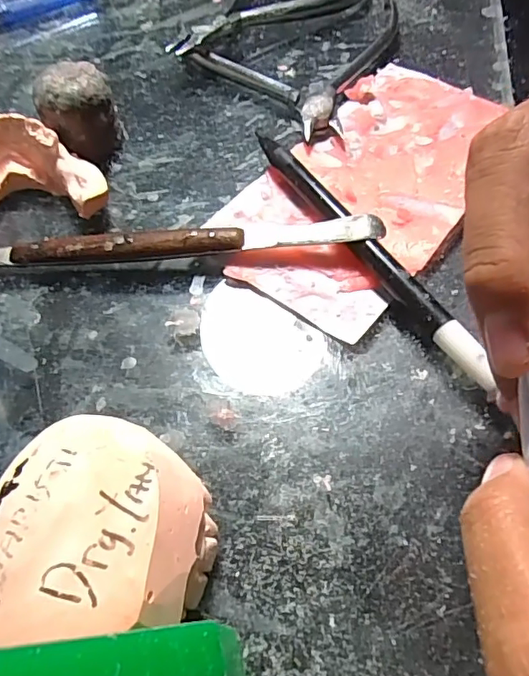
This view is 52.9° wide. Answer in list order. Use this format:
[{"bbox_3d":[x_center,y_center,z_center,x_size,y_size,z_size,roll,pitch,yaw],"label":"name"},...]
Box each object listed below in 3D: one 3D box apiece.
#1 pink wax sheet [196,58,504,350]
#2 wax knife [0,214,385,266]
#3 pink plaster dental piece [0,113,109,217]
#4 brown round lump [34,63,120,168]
[{"bbox_3d":[0.043,-0.065,0.212,0.075,0.006,0.142,33,65,21],"label":"pink wax sheet"},{"bbox_3d":[-0.043,-0.033,0.190,0.167,0.013,0.011,-2,57,0],"label":"wax knife"},{"bbox_3d":[-0.097,-0.061,0.204,0.065,0.025,0.045,-16,58,-9],"label":"pink plaster dental piece"},{"bbox_3d":[-0.076,-0.092,0.220,0.028,0.033,0.024,-18,58,-10],"label":"brown round lump"}]

